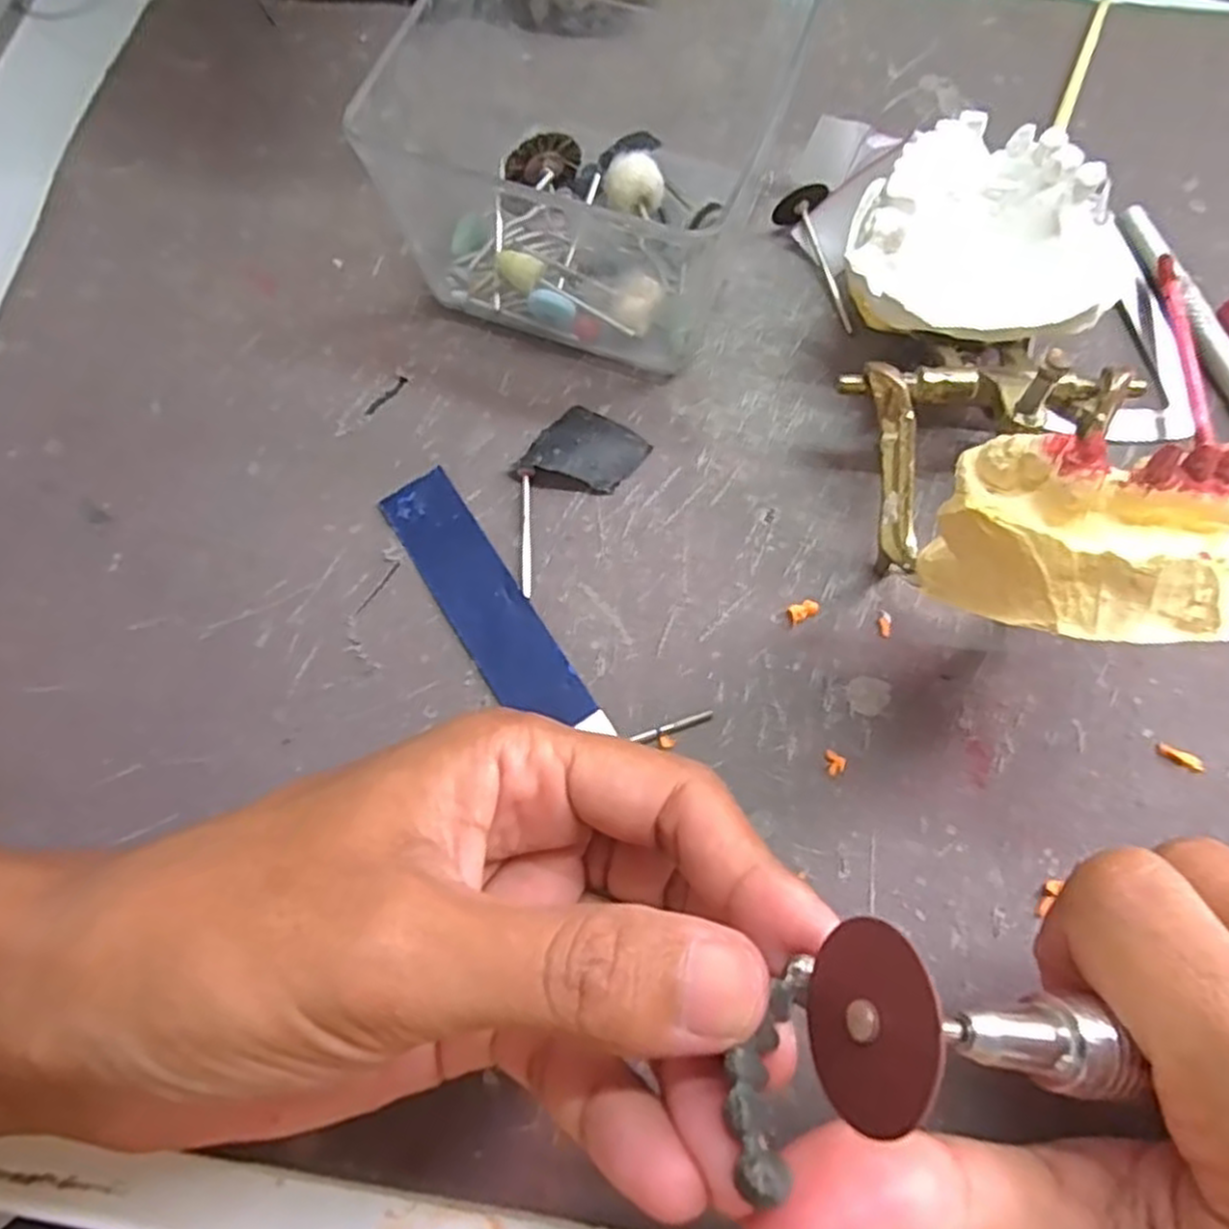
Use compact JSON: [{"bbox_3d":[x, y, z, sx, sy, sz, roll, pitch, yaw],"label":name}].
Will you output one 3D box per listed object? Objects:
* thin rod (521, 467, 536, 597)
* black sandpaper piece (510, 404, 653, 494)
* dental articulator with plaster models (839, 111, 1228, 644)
[{"bbox_3d":[-0.024,-0.023,0.211,0.004,0.004,0.039,-2,72,0],"label":"thin rod"},{"bbox_3d":[-0.008,-0.047,0.217,0.027,0.008,0.027,34,76,11],"label":"black sandpaper piece"},{"bbox_3d":[0.095,-0.063,0.175,0.075,0.066,0.157,7,73,3],"label":"dental articulator with plaster models"}]

